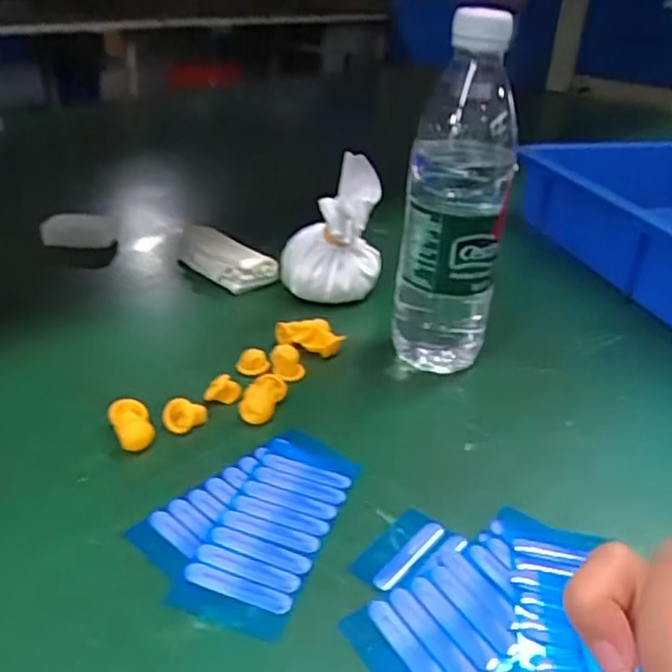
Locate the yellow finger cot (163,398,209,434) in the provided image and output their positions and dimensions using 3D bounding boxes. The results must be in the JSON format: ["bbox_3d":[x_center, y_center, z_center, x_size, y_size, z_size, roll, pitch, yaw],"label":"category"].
[{"bbox_3d":[-0.091,0.049,0.403,0.026,0.020,0.015,-6,31,-15],"label":"yellow finger cot"}]

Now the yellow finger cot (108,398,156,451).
[{"bbox_3d":[-0.120,0.051,0.390,0.020,0.020,0.032,-13,34,-26],"label":"yellow finger cot"}]

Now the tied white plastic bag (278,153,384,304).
[{"bbox_3d":[-0.003,-0.083,0.542,0.080,0.118,0.061,4,30,0],"label":"tied white plastic bag"}]

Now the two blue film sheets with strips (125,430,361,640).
[{"bbox_3d":[-0.044,0.089,0.343,0.085,0.004,0.124,14,32,17],"label":"two blue film sheets with strips"}]

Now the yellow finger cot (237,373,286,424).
[{"bbox_3d":[-0.046,0.040,0.420,0.020,0.017,0.038,13,31,15],"label":"yellow finger cot"}]

